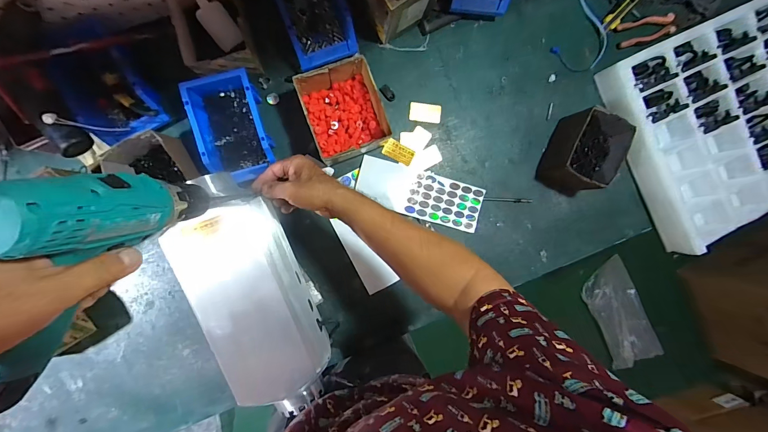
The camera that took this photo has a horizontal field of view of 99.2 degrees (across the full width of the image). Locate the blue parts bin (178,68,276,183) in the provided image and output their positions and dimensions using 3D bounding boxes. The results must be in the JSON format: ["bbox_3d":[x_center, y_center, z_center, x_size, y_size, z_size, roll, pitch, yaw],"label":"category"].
[{"bbox_3d":[-0.275,-0.162,0.594,0.113,0.070,0.173,-17,94,-5],"label":"blue parts bin"}]

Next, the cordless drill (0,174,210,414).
[{"bbox_3d":[-0.255,0.052,0.263,0.051,0.149,0.204,36,88,-6],"label":"cordless drill"}]

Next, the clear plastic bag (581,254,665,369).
[{"bbox_3d":[1.114,0.476,1.541,0.261,0.065,0.534,-32,95,-4],"label":"clear plastic bag"}]

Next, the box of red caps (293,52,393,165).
[{"bbox_3d":[-0.076,-0.192,0.611,0.138,0.094,0.156,-21,94,-5],"label":"box of red caps"}]

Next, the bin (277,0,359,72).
[{"bbox_3d":[-0.129,-0.376,0.606,0.118,0.083,0.183,-21,94,-5],"label":"bin"}]

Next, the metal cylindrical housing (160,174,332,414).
[{"bbox_3d":[-0.201,0.123,0.518,0.138,0.120,0.375,-22,92,-5],"label":"metal cylindrical housing"}]

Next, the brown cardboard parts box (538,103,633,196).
[{"bbox_3d":[0.402,-0.126,0.669,0.109,0.111,0.153,20,90,-6],"label":"brown cardboard parts box"}]

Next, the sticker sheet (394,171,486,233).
[{"bbox_3d":[0.118,-0.034,0.684,0.180,0.008,0.096,16,91,-6],"label":"sticker sheet"}]

